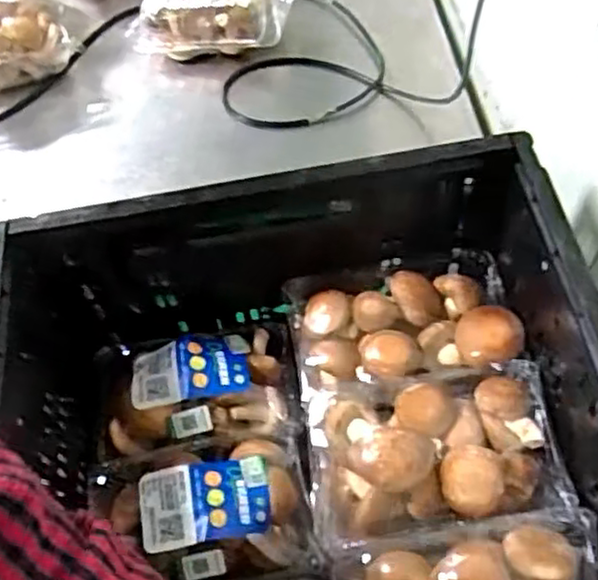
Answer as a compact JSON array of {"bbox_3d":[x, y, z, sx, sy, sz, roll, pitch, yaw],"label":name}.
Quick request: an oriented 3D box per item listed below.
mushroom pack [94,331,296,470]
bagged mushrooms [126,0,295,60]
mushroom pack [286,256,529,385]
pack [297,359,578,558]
[{"bbox_3d":[-0.086,0.083,0.608,0.161,0.048,0.110,-5,58,-1],"label":"mushroom pack"},{"bbox_3d":[-0.094,-0.303,0.783,0.162,0.067,0.102,8,58,7],"label":"bagged mushrooms"},{"bbox_3d":[0.080,0.023,0.572,0.169,0.046,0.112,-7,58,-2],"label":"mushroom pack"},{"bbox_3d":[0.095,0.116,0.526,0.172,0.079,0.128,-6,58,-2],"label":"pack"}]

